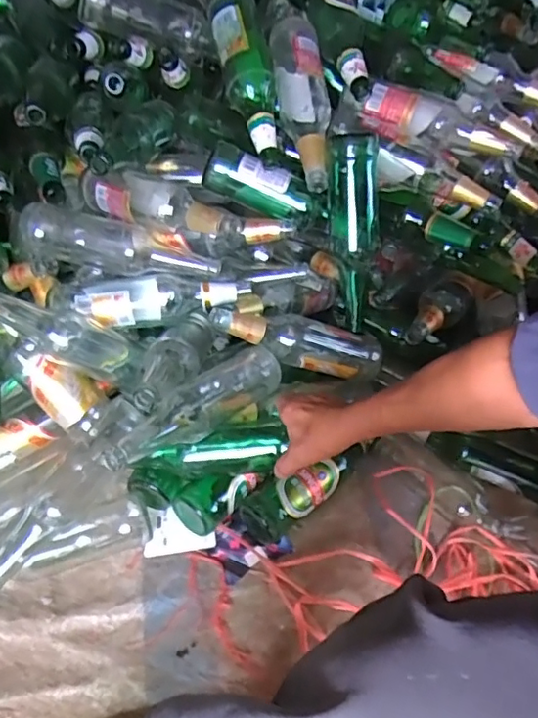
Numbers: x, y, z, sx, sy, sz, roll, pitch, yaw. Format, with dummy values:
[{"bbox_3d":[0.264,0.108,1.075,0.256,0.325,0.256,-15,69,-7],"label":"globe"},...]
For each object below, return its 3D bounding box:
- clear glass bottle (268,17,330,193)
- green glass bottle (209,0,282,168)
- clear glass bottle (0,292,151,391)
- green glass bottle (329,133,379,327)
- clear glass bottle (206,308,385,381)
[{"bbox_3d":[0.048,-0.351,0.760,0.068,0.067,0.266,-7,73,-10],"label":"clear glass bottle"},{"bbox_3d":[-0.027,-0.380,0.755,0.067,0.076,0.240,-15,93,-16],"label":"green glass bottle"},{"bbox_3d":[-0.259,-0.032,0.690,0.250,0.054,0.060,30,41,-38],"label":"clear glass bottle"},{"bbox_3d":[0.116,-0.171,0.767,0.066,0.264,0.075,-7,23,-10],"label":"green glass bottle"},{"bbox_3d":[0.048,-0.018,0.768,0.279,0.062,0.072,14,48,-27],"label":"clear glass bottle"}]

